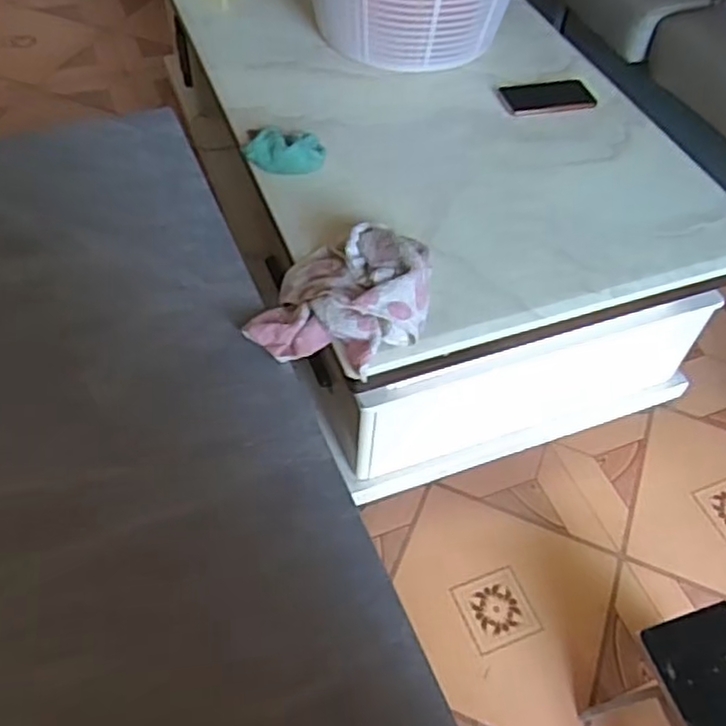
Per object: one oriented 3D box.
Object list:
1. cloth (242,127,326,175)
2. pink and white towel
[{"bbox_3d":[-0.124,-0.326,1.099,0.128,0.042,0.069,9,54,3],"label":"cloth"},{"bbox_3d":[-0.016,-0.100,0.912,0.208,0.091,0.225,16,55,8],"label":"pink and white towel"}]

